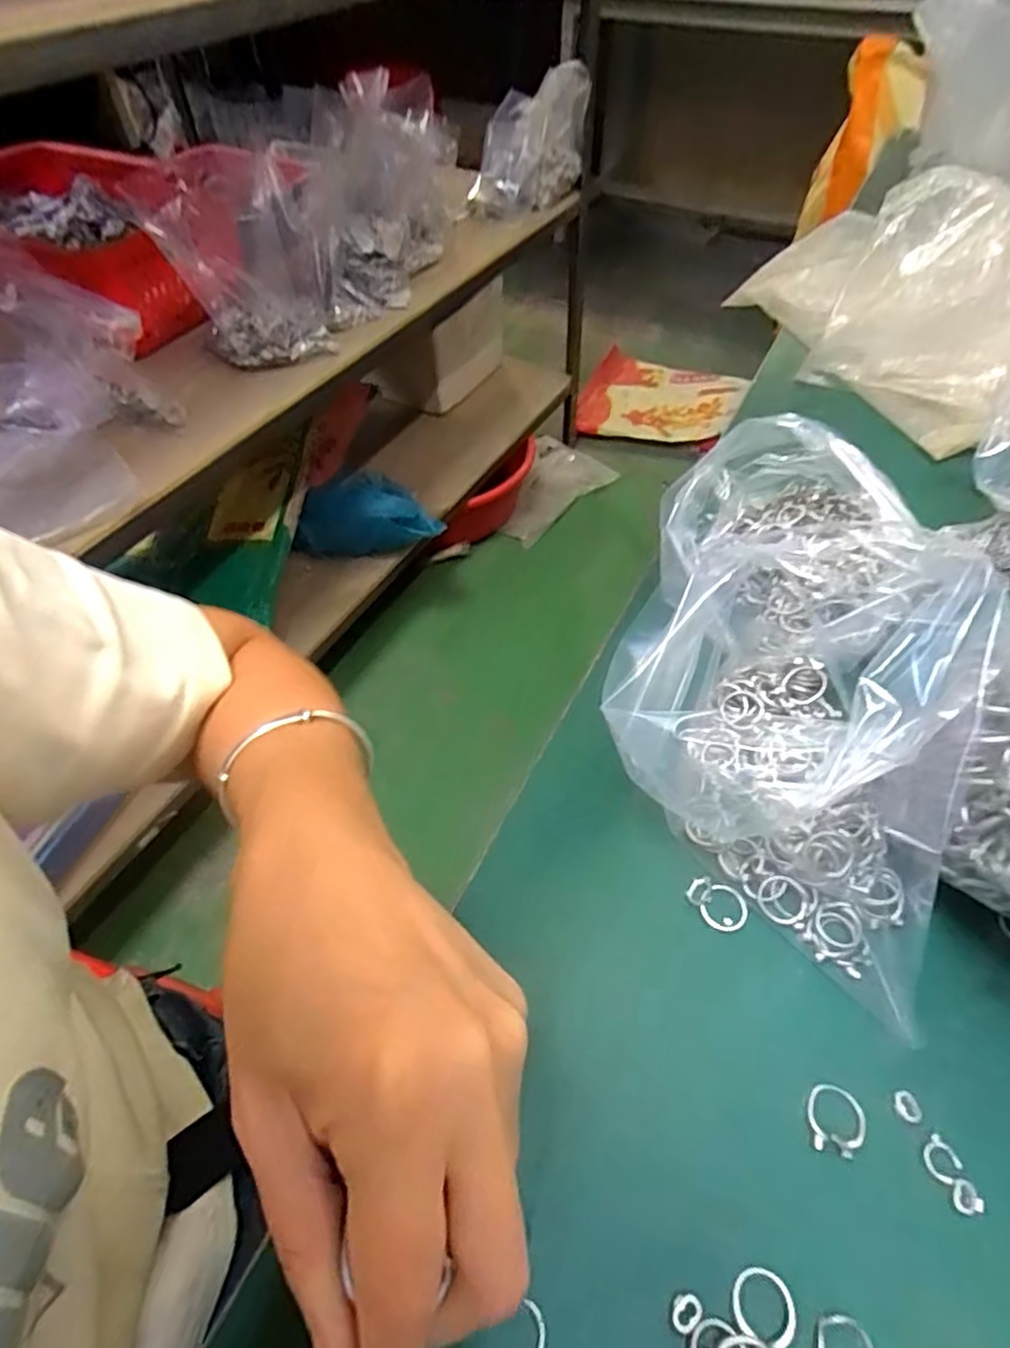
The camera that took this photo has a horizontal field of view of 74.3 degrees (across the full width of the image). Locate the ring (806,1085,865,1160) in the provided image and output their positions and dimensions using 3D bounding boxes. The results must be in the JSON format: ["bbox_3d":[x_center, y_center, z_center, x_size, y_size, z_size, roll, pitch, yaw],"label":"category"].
[{"bbox_3d":[0.135,0.182,0.272,0.022,0.004,0.024,0,51,0],"label":"ring"}]

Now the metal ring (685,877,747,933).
[{"bbox_3d":[0.104,0.112,0.327,0.030,0.004,0.021,31,57,22],"label":"metal ring"}]

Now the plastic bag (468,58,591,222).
[{"bbox_3d":[0.045,-0.992,1.254,0.208,0.184,0.215,2,52,4],"label":"plastic bag"}]

